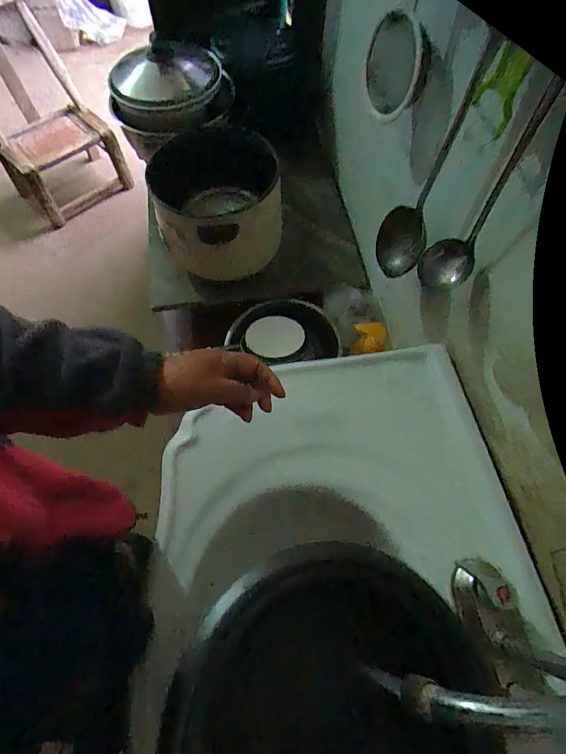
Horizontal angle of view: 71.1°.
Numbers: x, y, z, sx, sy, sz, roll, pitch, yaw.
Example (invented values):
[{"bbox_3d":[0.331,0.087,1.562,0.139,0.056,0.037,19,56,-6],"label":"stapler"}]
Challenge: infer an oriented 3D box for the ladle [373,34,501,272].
[{"bbox_3d":[0.175,-0.238,0.517,0.071,0.278,0.058,19,66,8],"label":"ladle"}]

